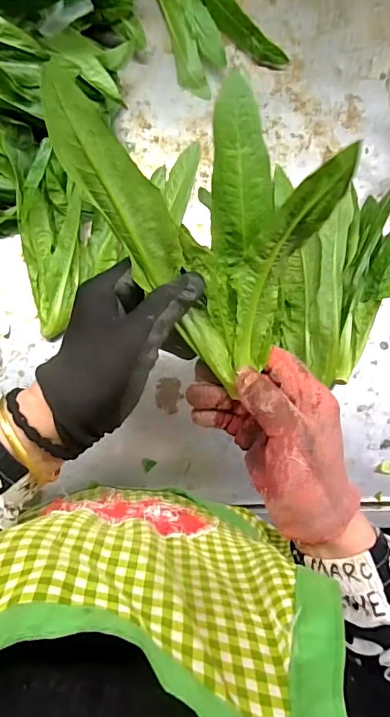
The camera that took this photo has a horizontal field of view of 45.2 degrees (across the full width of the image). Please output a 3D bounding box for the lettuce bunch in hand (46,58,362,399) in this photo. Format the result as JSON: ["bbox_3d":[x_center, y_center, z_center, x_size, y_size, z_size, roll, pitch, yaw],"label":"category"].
[{"bbox_3d":[0.016,-0.088,0.284,0.115,0.101,0.173,-39,92,-6],"label":"lettuce bunch in hand"}]

